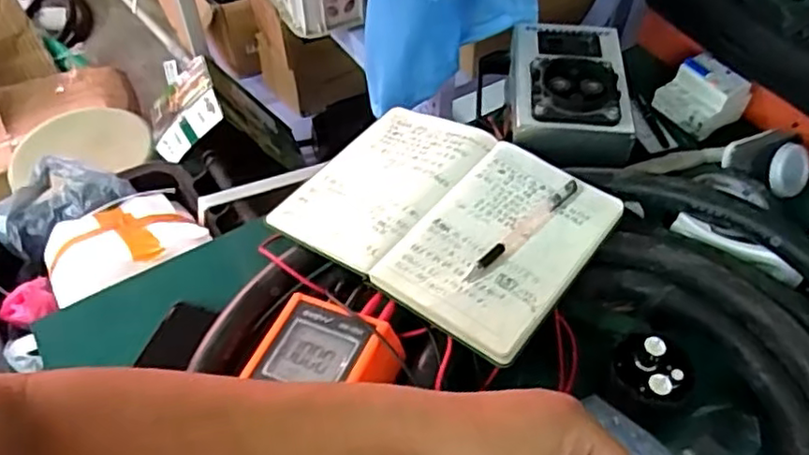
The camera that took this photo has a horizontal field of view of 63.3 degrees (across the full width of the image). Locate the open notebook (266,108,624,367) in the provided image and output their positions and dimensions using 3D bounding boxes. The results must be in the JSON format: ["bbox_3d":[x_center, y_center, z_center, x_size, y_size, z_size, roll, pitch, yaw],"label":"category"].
[{"bbox_3d":[0.038,-0.013,0.633,0.277,0.036,0.213,31,57,22],"label":"open notebook"}]

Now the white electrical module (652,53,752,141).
[{"bbox_3d":[0.366,-0.161,0.806,0.071,0.064,0.087,-30,57,-22],"label":"white electrical module"}]

